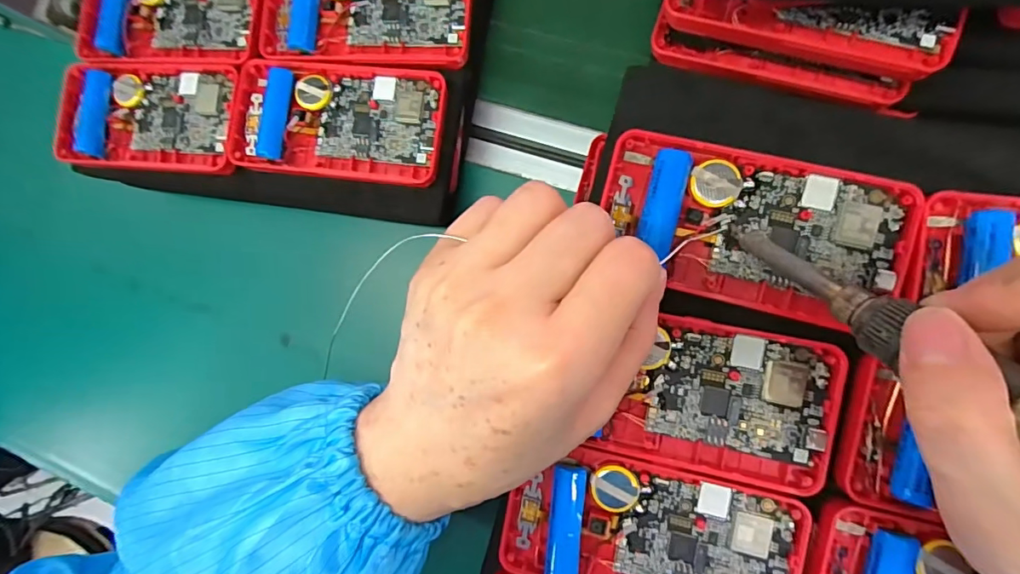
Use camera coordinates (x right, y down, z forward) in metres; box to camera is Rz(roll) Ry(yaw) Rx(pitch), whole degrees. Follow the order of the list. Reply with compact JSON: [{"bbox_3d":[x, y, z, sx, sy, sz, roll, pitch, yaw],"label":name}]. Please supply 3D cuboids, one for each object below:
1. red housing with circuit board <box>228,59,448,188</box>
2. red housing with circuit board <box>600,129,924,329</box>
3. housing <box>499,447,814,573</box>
[{"bbox_3d":[-0.096,-0.093,0.271,0.119,0.012,0.063,7,88,11],"label":"red housing with circuit board"},{"bbox_3d":[0.098,-0.025,0.201,0.119,0.010,0.061,14,91,8],"label":"red housing with circuit board"},{"bbox_3d":[0.059,0.106,0.208,0.119,0.014,0.061,9,89,11],"label":"housing"}]

